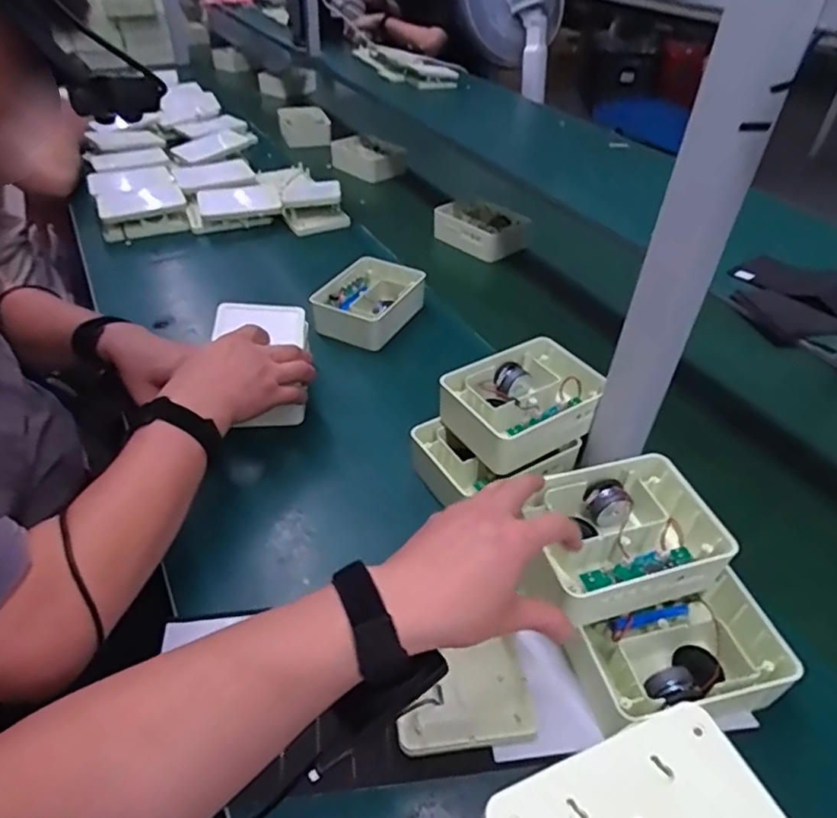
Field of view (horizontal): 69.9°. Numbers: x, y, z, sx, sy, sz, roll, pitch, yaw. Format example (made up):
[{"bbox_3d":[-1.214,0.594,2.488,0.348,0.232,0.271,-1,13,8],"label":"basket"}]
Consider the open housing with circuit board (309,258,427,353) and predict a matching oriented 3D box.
[{"bbox_3d":[-0.071,-0.145,0.818,0.116,0.052,0.154,20,43,20],"label":"open housing with circuit board"}]

